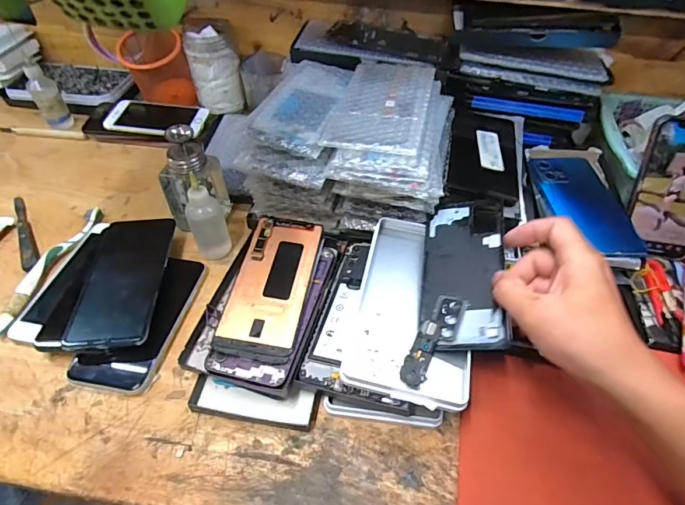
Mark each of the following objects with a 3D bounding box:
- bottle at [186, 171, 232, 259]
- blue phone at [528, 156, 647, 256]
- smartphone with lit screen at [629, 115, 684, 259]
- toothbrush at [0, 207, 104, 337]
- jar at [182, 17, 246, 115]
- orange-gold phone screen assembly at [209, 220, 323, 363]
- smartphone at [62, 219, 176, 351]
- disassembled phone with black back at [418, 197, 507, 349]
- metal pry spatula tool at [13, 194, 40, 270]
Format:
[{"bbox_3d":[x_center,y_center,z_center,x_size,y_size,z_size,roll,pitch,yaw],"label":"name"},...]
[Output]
[{"bbox_3d":[-0.143,-0.034,0.440,0.035,0.098,0.031,-20,53,-18],"label":"bottle"},{"bbox_3d":[0.279,-0.059,0.476,0.079,0.011,0.160,-4,50,-5],"label":"blue phone"},{"bbox_3d":[0.369,-0.071,0.462,0.074,0.149,0.012,10,16,11],"label":"smartphone with lit screen"},{"bbox_3d":[-0.318,0.012,0.448,0.030,0.020,0.170,9,50,6],"label":"toothbrush"},{"bbox_3d":[-0.189,-0.275,0.617,0.071,0.107,0.077,-12,51,-12],"label":"jar"},{"bbox_3d":[-0.068,0.027,0.408,0.073,0.005,0.160,8,50,5],"label":"orange-gold phone screen assembly"},{"bbox_3d":[-0.220,0.025,0.419,0.074,0.010,0.152,-3,52,-3],"label":"smartphone"},{"bbox_3d":[0.110,0.015,0.379,0.071,0.007,0.152,-5,53,25],"label":"disassembled phone with black back"},{"bbox_3d":[-0.373,-0.025,0.487,0.015,0.008,0.134,-25,58,-19],"label":"metal pry spatula tool"}]

